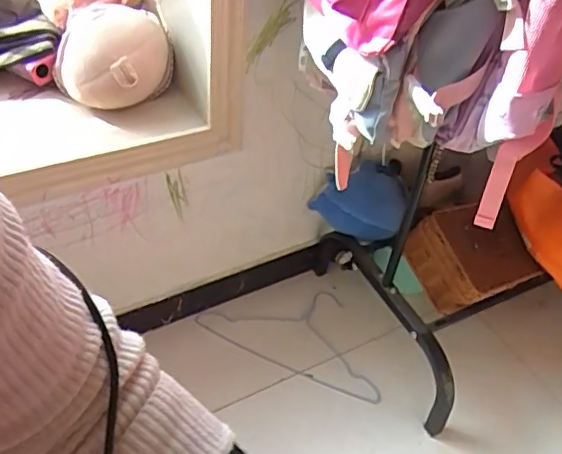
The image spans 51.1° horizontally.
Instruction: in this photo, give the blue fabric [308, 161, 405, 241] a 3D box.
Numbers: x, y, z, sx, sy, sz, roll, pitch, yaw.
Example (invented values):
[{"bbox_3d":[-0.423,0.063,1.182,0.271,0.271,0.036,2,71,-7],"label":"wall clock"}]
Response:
[{"bbox_3d":[0.149,-0.035,1.139,0.171,0.111,0.102,-2,44,-8],"label":"blue fabric"}]

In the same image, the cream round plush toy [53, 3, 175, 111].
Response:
[{"bbox_3d":[-0.276,-0.271,0.933,0.167,0.102,0.158,3,44,-3],"label":"cream round plush toy"}]

